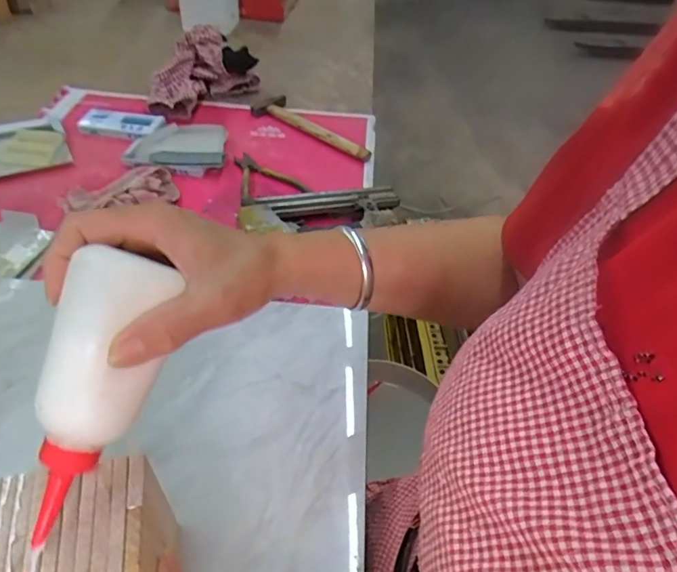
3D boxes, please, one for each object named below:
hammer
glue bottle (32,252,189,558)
[{"bbox_3d":[-0.051,-0.268,0.872,0.073,0.027,0.265,-31,54,-33],"label":"hammer"},{"bbox_3d":[-0.131,0.056,0.267,0.050,0.149,0.037,19,6,13],"label":"glue bottle"}]

